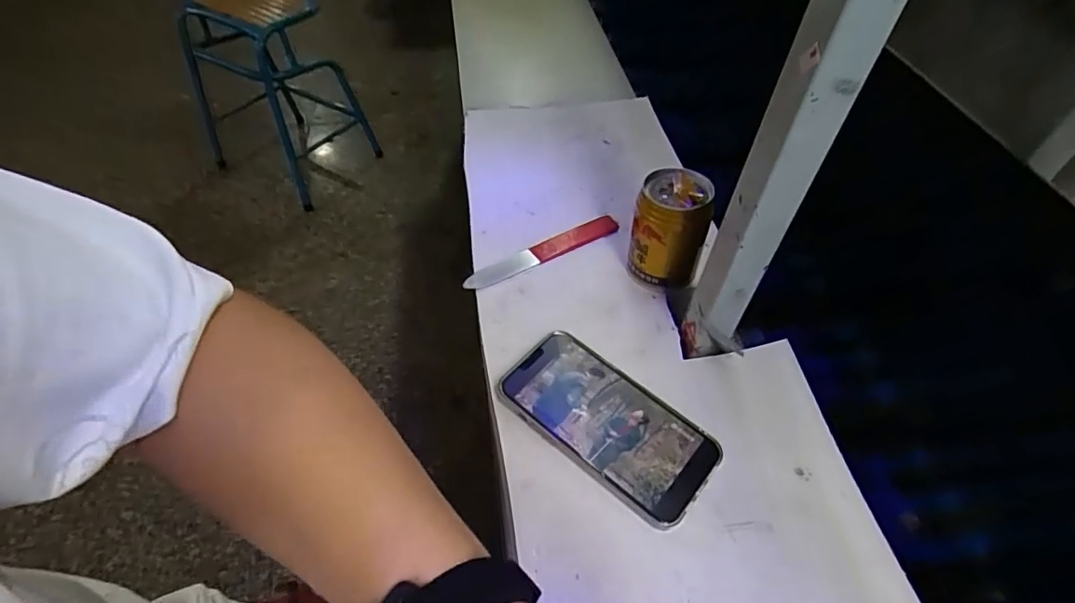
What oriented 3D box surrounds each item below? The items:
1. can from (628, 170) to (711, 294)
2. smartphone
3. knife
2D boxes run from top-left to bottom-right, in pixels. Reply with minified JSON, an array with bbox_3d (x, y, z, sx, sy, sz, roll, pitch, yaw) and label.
[{"bbox_3d":[0.113,-0.059,0.483,0.061,0.099,0.057,14,51,9],"label":"can"},{"bbox_3d":[0.051,0.090,0.414,0.161,0.010,0.081,35,57,24],"label":"smartphone"},{"bbox_3d":[0.007,-0.049,0.529,0.166,0.009,0.023,-25,55,-21],"label":"knife"}]

